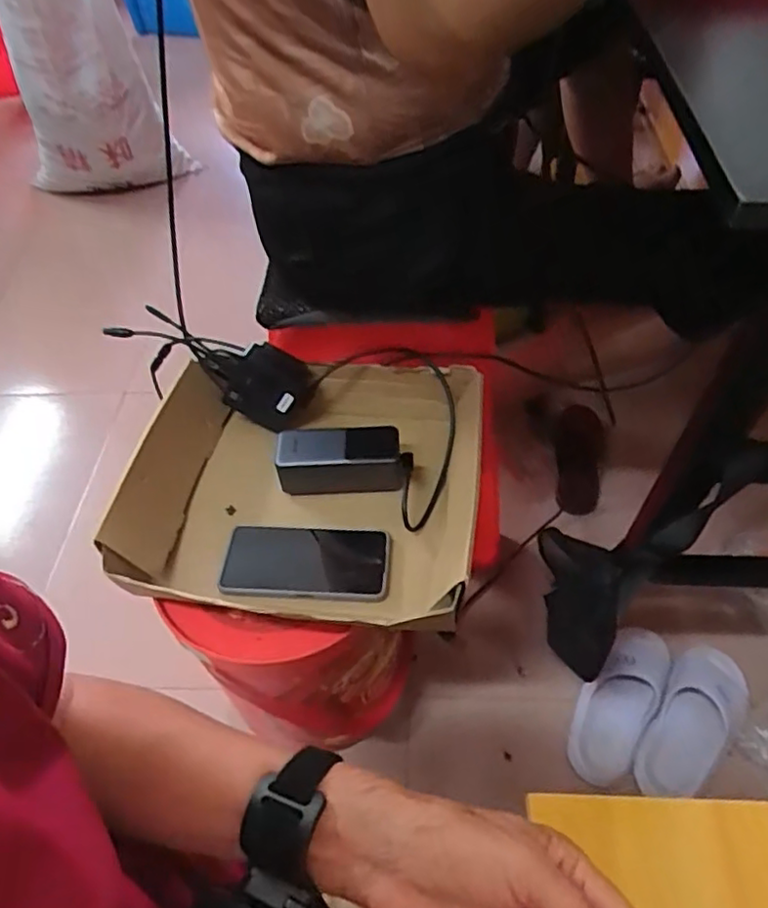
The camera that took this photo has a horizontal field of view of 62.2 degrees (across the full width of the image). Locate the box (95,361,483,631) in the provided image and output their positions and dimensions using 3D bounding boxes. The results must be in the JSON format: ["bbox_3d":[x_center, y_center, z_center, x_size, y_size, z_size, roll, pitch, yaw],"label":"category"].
[{"bbox_3d":[-0.077,0.028,0.660,0.334,0.083,0.304,5,53,9],"label":"box"}]

